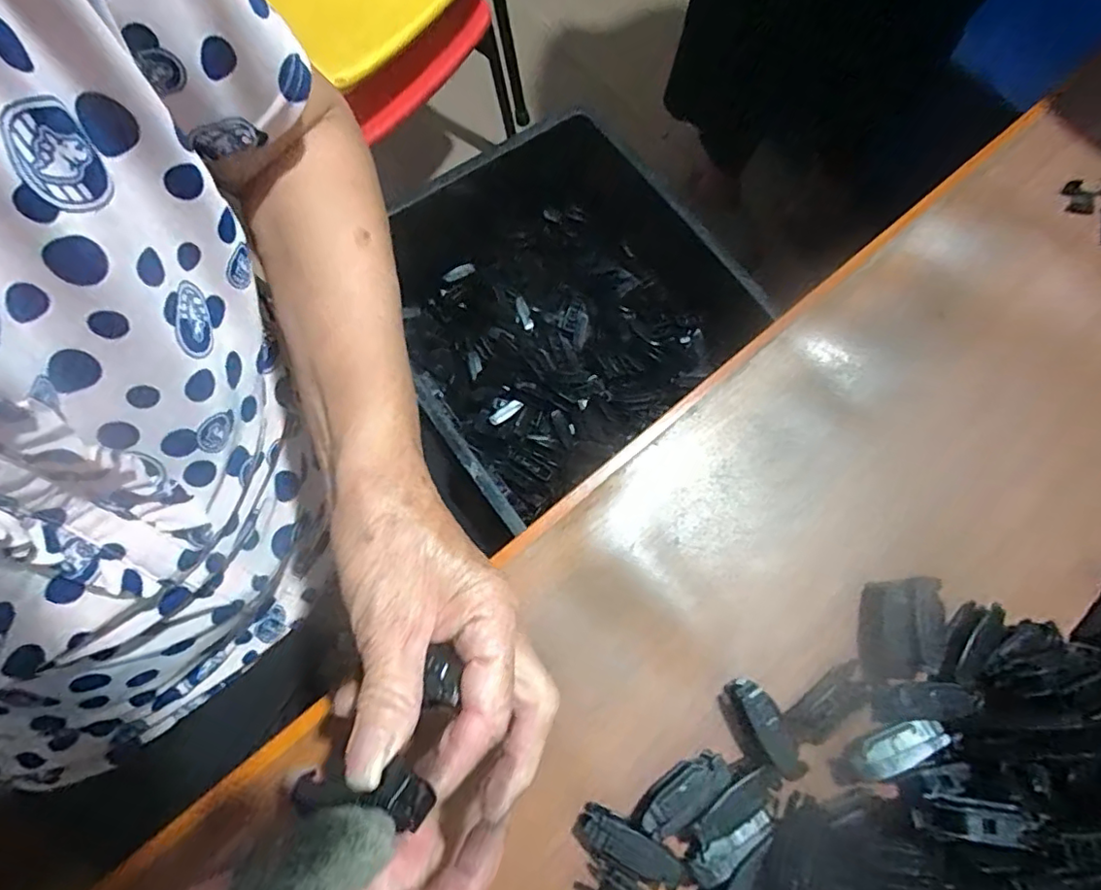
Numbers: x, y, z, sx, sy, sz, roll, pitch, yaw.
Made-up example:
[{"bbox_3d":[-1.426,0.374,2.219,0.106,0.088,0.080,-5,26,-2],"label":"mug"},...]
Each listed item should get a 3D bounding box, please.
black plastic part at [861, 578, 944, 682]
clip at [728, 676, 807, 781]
[{"bbox_3d":[0.190,0.099,0.311,0.040,0.011,0.055,10,73,1],"label":"black plastic part"},{"bbox_3d":[0.109,0.141,0.287,0.018,0.015,0.050,-28,76,-10],"label":"clip"}]

